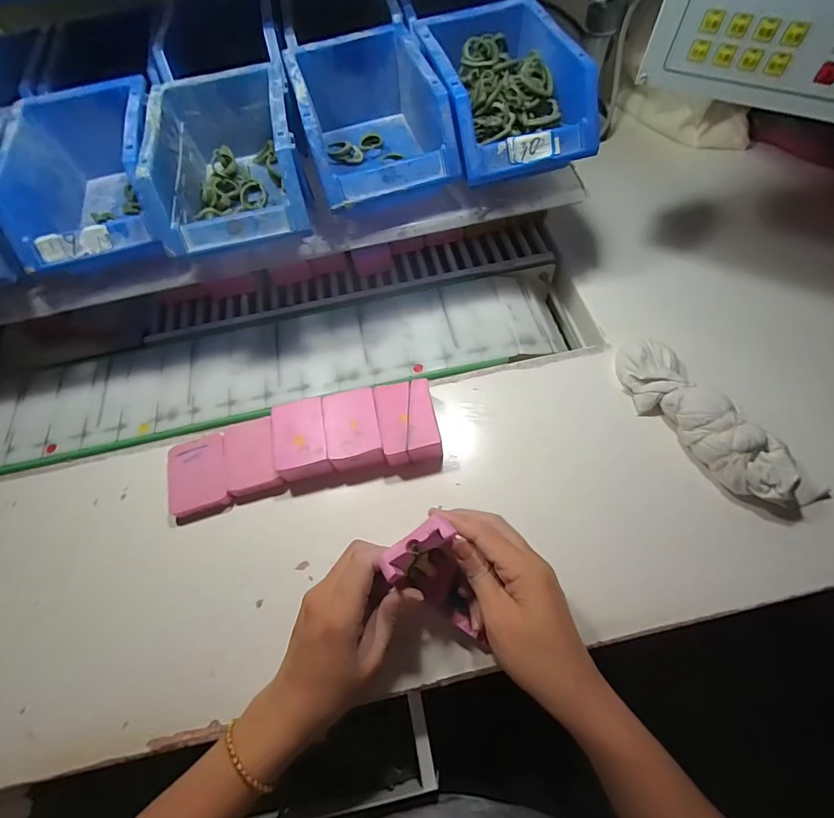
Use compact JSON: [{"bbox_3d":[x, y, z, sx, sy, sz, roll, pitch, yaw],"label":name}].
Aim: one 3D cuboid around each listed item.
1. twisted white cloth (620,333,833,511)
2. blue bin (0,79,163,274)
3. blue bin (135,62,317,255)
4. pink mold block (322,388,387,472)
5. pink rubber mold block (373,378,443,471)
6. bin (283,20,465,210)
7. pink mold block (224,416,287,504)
[{"bbox_3d":[0.263,0.008,0.375,0.065,0.049,0.193,-29,66,-10],"label":"twisted white cloth"},{"bbox_3d":[-0.304,-0.218,0.395,0.129,0.080,0.199,-17,62,-4],"label":"blue bin"},{"bbox_3d":[-0.167,-0.221,0.380,0.127,0.070,0.177,-15,62,-2],"label":"blue bin"},{"bbox_3d":[-0.059,0.022,0.394,0.048,0.030,0.072,-11,64,-2],"label":"pink mold block"},{"bbox_3d":[-0.007,0.016,0.395,0.052,0.033,0.079,-10,64,-1],"label":"pink rubber mold block"},{"bbox_3d":[-0.043,-0.270,0.398,0.120,0.078,0.175,-18,62,-4],"label":"bin"},{"bbox_3d":[-0.158,0.046,0.399,0.050,0.022,0.070,-16,64,-4],"label":"pink mold block"}]

